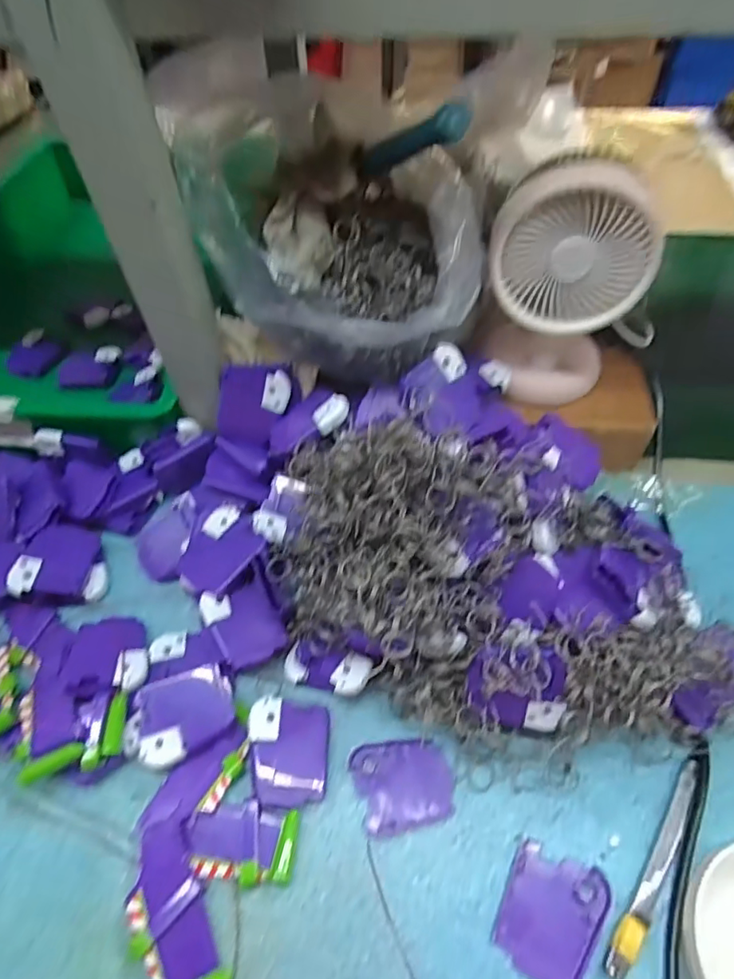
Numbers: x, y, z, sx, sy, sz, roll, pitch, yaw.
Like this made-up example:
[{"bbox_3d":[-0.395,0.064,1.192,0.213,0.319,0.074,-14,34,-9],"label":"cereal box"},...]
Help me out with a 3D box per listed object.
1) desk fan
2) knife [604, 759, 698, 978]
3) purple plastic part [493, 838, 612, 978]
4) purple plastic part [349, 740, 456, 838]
[{"bbox_3d":[0.161,-0.156,0.412,0.125,0.178,0.100,20,59,16],"label":"desk fan"},{"bbox_3d":[0.169,0.214,0.318,0.016,0.010,0.127,29,62,20],"label":"knife"},{"bbox_3d":[0.104,0.239,0.309,0.051,0.007,0.060,22,59,17],"label":"purple plastic part"},{"bbox_3d":[0.024,0.188,0.352,0.061,0.008,0.050,-12,56,-6],"label":"purple plastic part"}]

